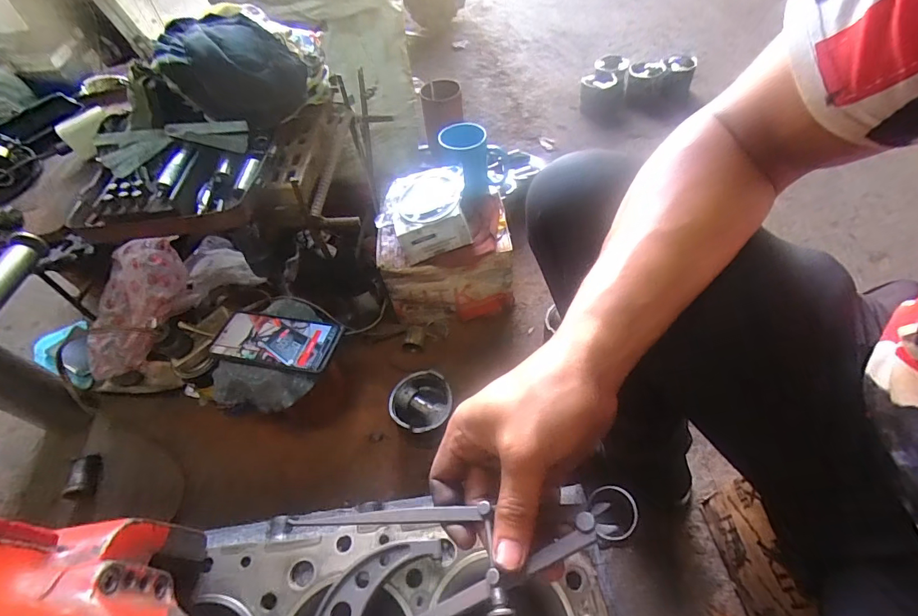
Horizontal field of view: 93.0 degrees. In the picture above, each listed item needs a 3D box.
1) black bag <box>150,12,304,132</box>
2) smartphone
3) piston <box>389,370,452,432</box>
[{"bbox_3d":[-0.291,-0.307,0.565,0.156,0.089,0.132,-33,57,-18],"label":"black bag"},{"bbox_3d":[-0.241,0.041,0.579,0.163,0.009,0.078,7,54,11],"label":"smartphone"},{"bbox_3d":[-0.056,0.159,0.682,0.090,0.076,0.091,-3,53,3],"label":"piston"}]

